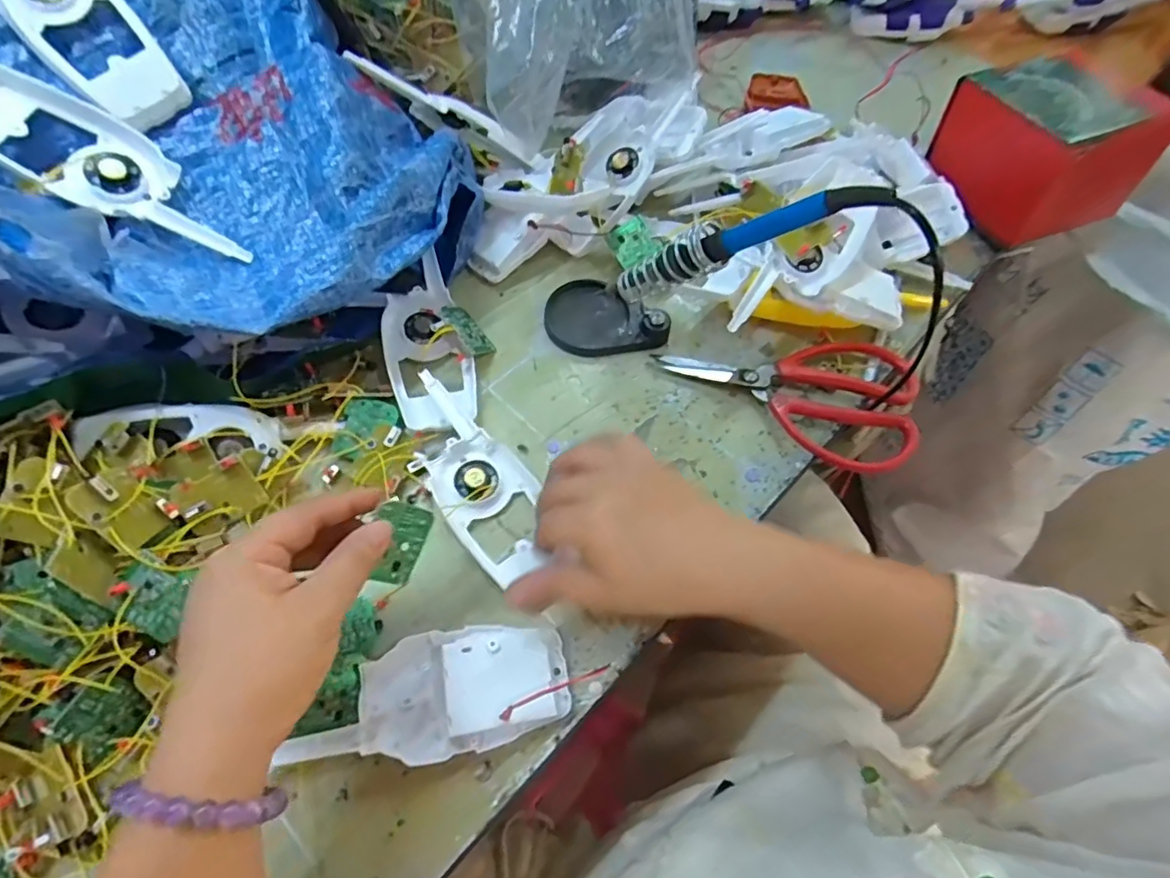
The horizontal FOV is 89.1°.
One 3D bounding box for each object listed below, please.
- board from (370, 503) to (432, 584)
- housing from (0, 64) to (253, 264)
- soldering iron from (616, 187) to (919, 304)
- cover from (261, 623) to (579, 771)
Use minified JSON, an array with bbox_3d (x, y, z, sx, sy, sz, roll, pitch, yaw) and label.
[{"bbox_3d":[-0.097,0.055,0.309,0.028,0.004,0.041,22,82,-39],"label":"board"},{"bbox_3d":[-0.284,-0.158,0.356,0.165,0.017,0.058,31,62,-15],"label":"housing"},{"bbox_3d":[0.084,-0.113,0.336,0.026,0.177,0.015,43,58,-32],"label":"soldering iron"},{"bbox_3d":[-0.080,0.140,0.326,0.139,0.023,0.063,-11,64,-9],"label":"cover"}]

